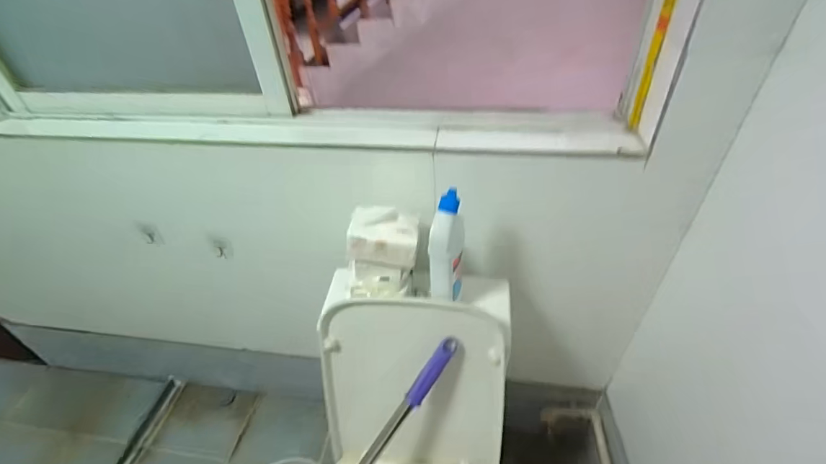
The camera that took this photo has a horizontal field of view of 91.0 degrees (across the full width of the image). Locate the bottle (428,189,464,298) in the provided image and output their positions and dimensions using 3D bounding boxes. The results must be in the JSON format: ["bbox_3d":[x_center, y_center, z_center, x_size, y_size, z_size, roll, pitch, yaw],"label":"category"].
[{"bbox_3d":[0.058,0.032,0.684,0.050,0.209,0.062,9,43,15],"label":"bottle"}]

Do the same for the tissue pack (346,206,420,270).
[{"bbox_3d":[-0.049,0.009,0.693,0.114,0.088,0.060,4,42,9],"label":"tissue pack"}]

